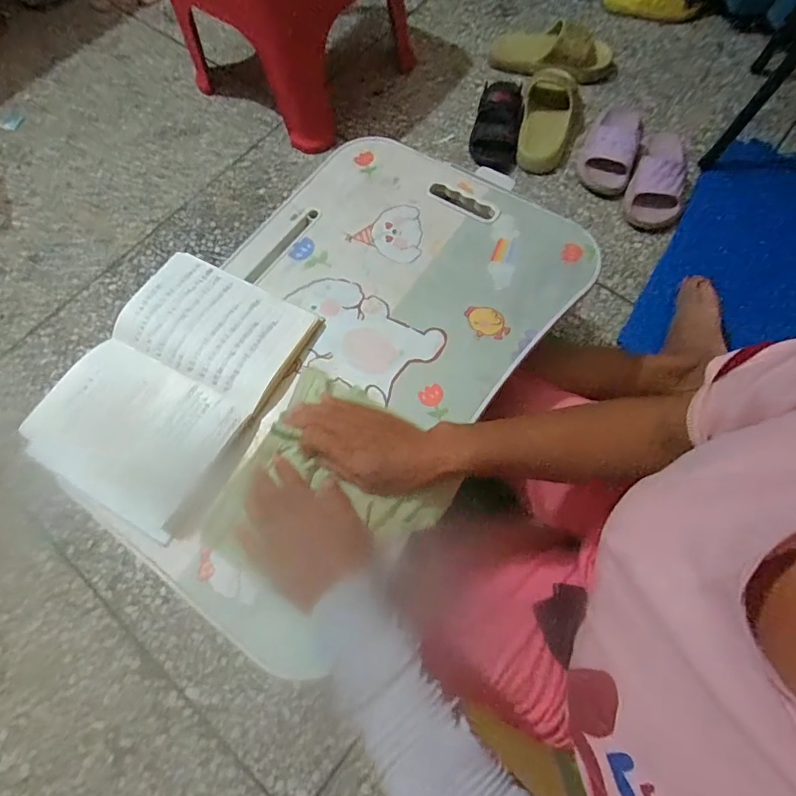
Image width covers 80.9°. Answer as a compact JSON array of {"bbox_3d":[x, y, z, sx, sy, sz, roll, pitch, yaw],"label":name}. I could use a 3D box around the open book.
[{"bbox_3d":[-0.243,-0.020,0.519,0.209,0.020,0.286,27,73,13],"label":"open book"}]

